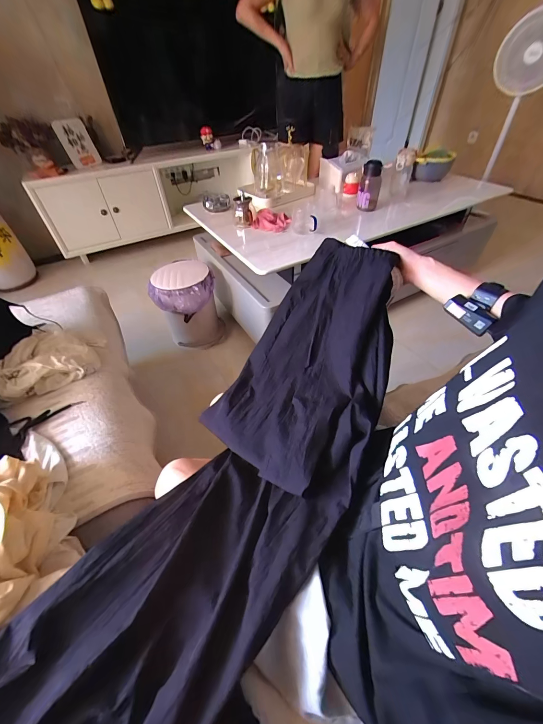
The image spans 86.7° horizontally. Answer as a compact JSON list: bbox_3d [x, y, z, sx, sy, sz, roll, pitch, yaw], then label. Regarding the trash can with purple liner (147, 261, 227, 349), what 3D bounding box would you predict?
[{"bbox_3d":[-0.374,-0.252,1.324,0.249,0.322,0.251,-1,46,1],"label":"trash can with purple liner"}]

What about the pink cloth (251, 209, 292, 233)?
[{"bbox_3d":[0.000,-0.588,1.190,0.138,0.041,0.138,16,49,18],"label":"pink cloth"}]

